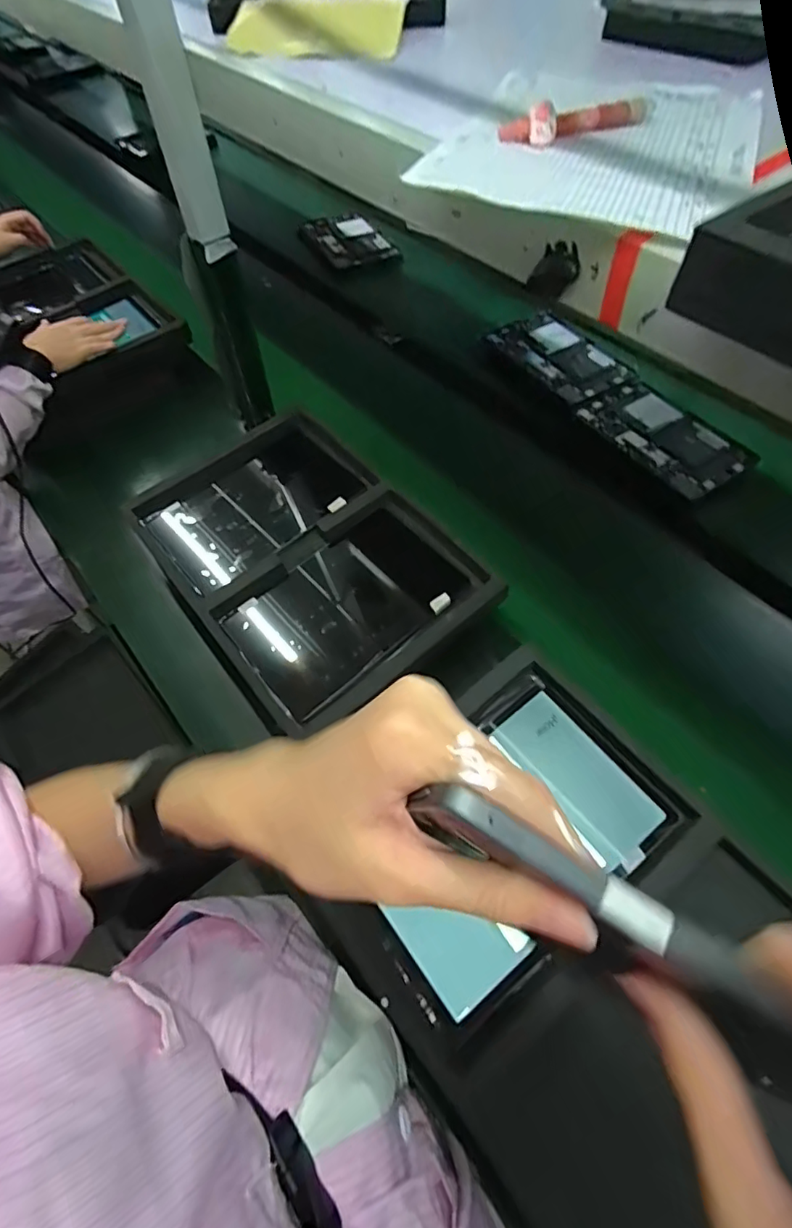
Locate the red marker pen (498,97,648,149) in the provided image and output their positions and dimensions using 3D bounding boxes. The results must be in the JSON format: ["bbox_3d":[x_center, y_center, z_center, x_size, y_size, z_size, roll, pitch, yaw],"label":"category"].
[{"bbox_3d":[0.140,-0.371,0.398,0.125,0.026,0.023,-19,60,-10],"label":"red marker pen"}]

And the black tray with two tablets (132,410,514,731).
[{"bbox_3d":[-0.105,-0.087,0.677,0.326,0.052,0.418,-33,63,-18],"label":"black tray with two tablets"}]

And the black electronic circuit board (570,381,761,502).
[{"bbox_3d":[0.443,-0.298,0.881,0.171,0.008,0.256,-32,63,-17],"label":"black electronic circuit board"}]

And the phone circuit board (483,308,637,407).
[{"bbox_3d":[0.307,-0.488,1.008,0.157,0.012,0.258,-28,61,-15],"label":"phone circuit board"}]

